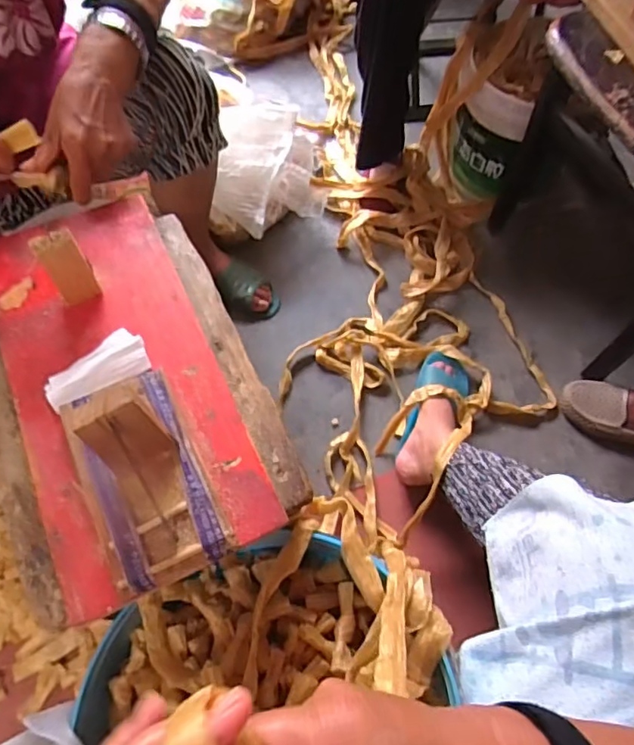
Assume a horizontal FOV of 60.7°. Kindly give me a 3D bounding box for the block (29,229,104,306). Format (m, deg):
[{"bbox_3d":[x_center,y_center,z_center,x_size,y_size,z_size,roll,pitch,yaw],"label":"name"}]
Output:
[{"bbox_3d":[-0.214,-0.090,0.468,0.035,0.072,0.017,-20,67,-14],"label":"block"}]

